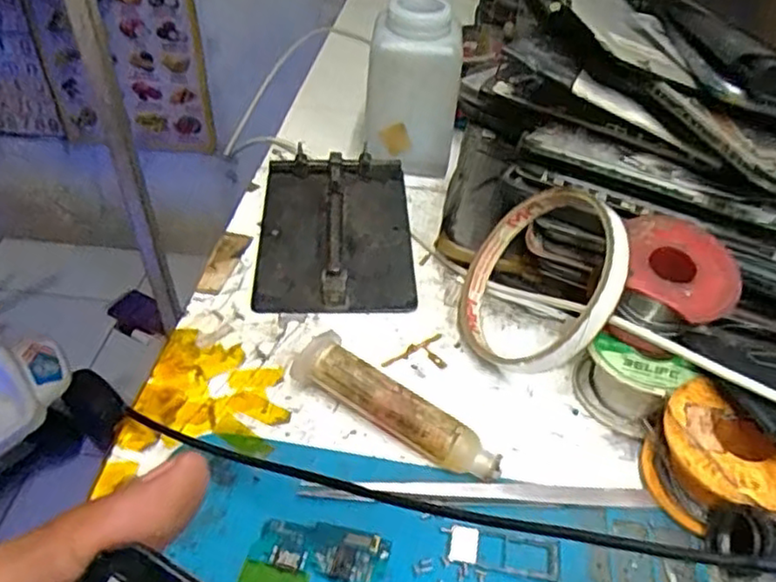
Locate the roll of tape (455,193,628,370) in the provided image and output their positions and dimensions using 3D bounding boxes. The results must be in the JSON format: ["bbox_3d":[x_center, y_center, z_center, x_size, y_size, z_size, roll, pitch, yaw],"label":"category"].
[{"bbox_3d":[0.064,-0.005,0.293,0.010,0.081,0.085,26,-3,-33],"label":"roll of tape"}]

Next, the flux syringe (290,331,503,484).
[{"bbox_3d":[0.004,0.047,0.269,0.090,0.022,0.019,25,47,22],"label":"flux syringe"}]

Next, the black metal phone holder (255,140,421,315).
[{"bbox_3d":[-0.028,-0.036,0.363,0.079,0.014,0.123,0,43,-4],"label":"black metal phone holder"}]

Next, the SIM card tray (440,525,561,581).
[{"bbox_3d":[0.039,0.091,0.234,0.041,0.004,0.015,9,43,6],"label":"SIM card tray"}]

